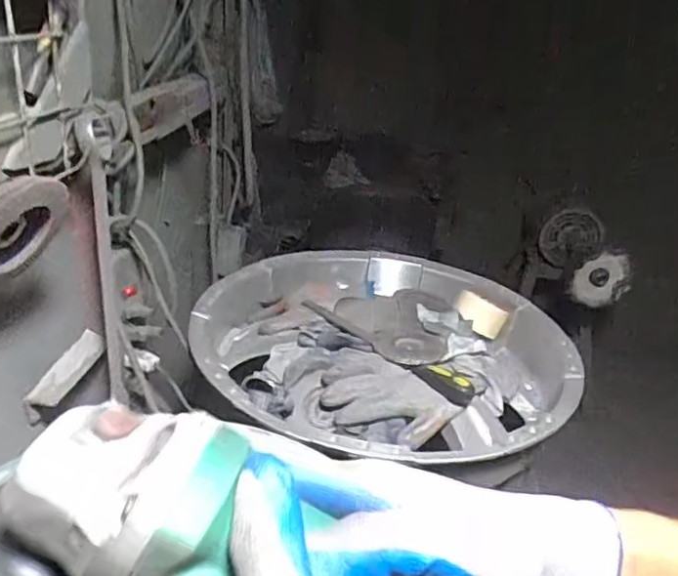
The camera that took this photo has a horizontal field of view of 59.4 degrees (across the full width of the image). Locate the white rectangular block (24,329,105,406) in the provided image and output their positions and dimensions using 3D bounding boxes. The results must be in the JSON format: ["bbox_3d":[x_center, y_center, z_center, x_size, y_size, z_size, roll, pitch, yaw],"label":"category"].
[{"bbox_3d":[-0.285,0.085,0.631,0.031,0.012,0.105,12,41,11],"label":"white rectangular block"}]

